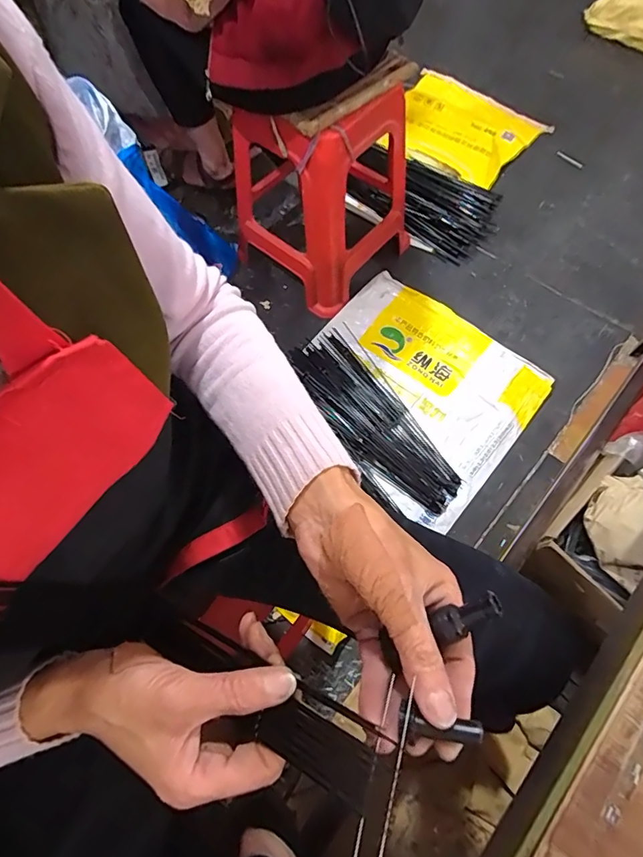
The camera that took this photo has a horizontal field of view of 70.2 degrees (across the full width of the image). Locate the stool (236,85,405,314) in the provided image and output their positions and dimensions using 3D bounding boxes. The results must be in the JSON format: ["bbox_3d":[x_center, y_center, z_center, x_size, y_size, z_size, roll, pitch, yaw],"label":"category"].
[{"bbox_3d":[-0.017,-0.626,1.172,0.367,0.450,0.367,39,73,16],"label":"stool"}]

